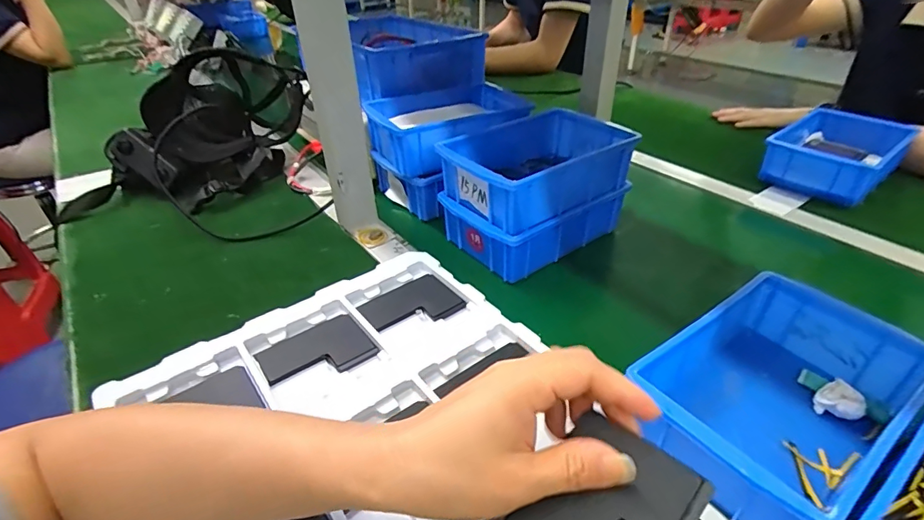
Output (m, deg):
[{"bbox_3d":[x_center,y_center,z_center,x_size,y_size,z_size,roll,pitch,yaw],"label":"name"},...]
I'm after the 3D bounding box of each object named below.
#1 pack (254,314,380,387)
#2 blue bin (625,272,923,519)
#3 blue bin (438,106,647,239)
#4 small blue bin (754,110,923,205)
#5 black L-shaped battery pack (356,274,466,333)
[{"bbox_3d":[-0.130,0.082,0.420,0.091,0.004,0.067,-23,41,-26],"label":"pack"},{"bbox_3d":[0.234,0.098,0.350,0.205,0.060,0.132,-24,41,-27],"label":"blue bin"},{"bbox_3d":[0.088,-0.113,0.549,0.202,0.062,0.138,-24,41,-27],"label":"blue bin"},{"bbox_3d":[0.556,-0.159,0.700,0.193,0.064,0.133,-27,42,-30],"label":"small blue bin"},{"bbox_3d":[-0.051,0.047,0.471,0.088,0.010,0.066,-24,41,-27],"label":"black L-shaped battery pack"}]

